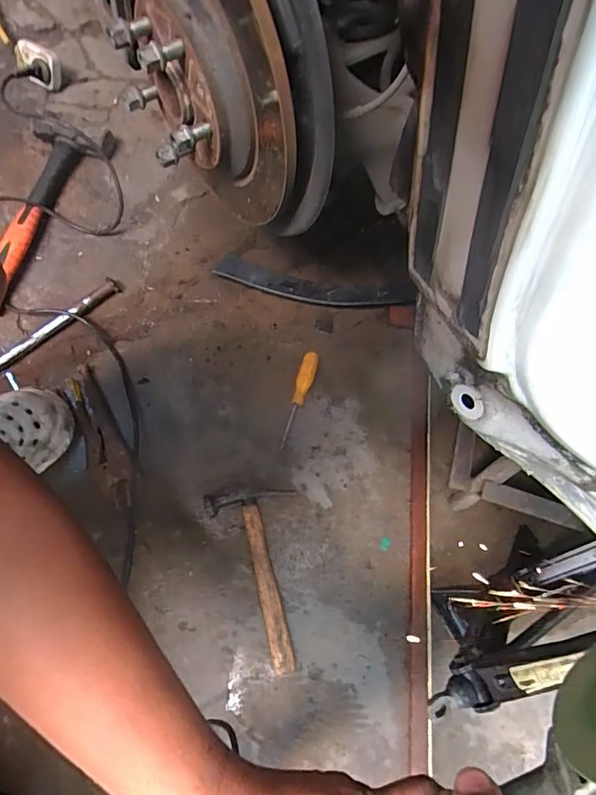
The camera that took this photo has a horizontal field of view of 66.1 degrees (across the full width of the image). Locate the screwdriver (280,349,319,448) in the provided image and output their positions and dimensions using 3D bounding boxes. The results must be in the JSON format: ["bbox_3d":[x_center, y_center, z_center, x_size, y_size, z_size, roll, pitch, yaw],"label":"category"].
[{"bbox_3d":[-0.003,0.000,0.713,0.025,0.025,0.154,21,69,7],"label":"screwdriver"}]

